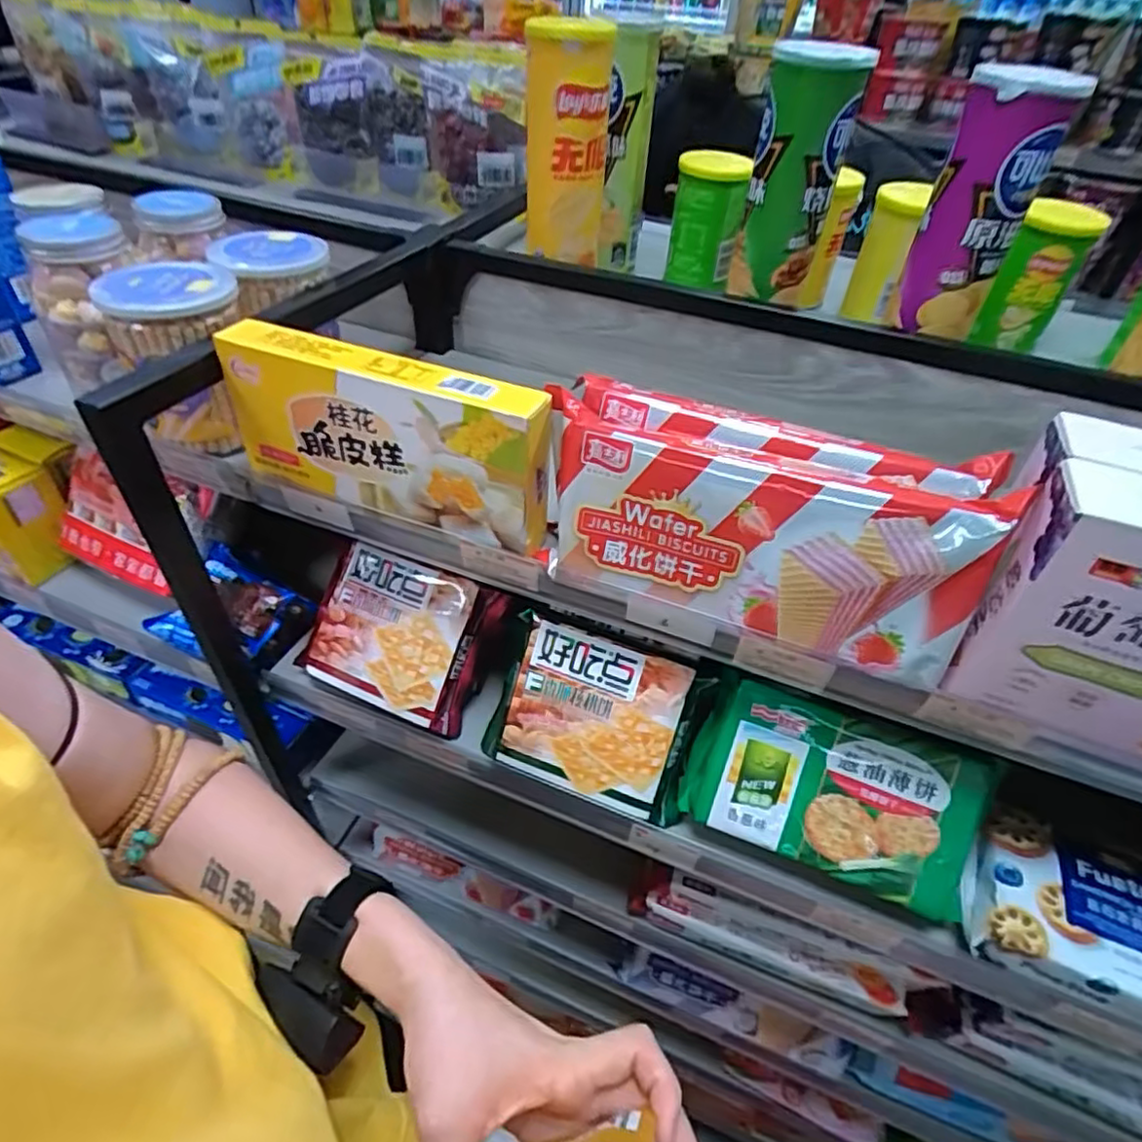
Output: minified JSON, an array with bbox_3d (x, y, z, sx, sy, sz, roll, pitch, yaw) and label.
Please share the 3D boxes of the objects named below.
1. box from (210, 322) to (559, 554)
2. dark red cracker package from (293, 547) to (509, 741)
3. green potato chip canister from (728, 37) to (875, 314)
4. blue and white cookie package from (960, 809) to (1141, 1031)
[{"bbox_3d":[-0.118,-0.085,0.417,0.212,0.100,0.035,16,45,12],"label":"box"},{"bbox_3d":[-0.139,0.051,0.534,0.140,0.027,0.118,20,90,14],"label":"dark red cracker package"},{"bbox_3d":[0.167,-0.295,0.499,0.064,0.165,0.083,17,46,12],"label":"green potato chip canister"},{"bbox_3d":[0.338,0.223,0.416,0.158,0.037,0.093,19,46,15],"label":"blue and white cookie package"}]

